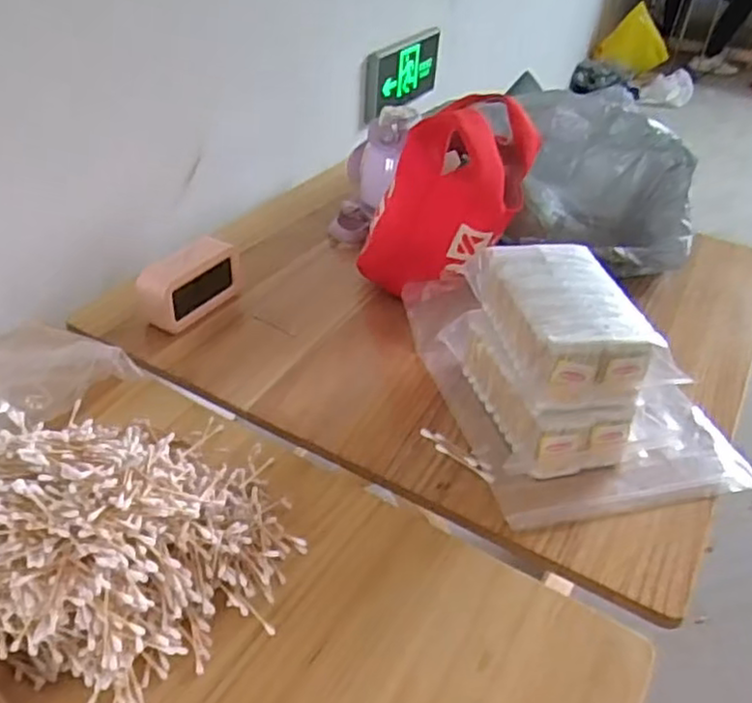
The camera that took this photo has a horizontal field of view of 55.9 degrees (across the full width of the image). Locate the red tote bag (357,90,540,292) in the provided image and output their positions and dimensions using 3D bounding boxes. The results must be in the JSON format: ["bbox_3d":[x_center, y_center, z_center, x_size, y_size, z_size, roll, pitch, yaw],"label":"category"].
[{"bbox_3d":[0.100,-0.227,0.967,0.193,0.219,0.203,15,39,14],"label":"red tote bag"}]

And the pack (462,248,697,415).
[{"bbox_3d":[0.204,-0.040,0.768,0.145,0.075,0.220,-3,39,-9],"label":"pack"}]

